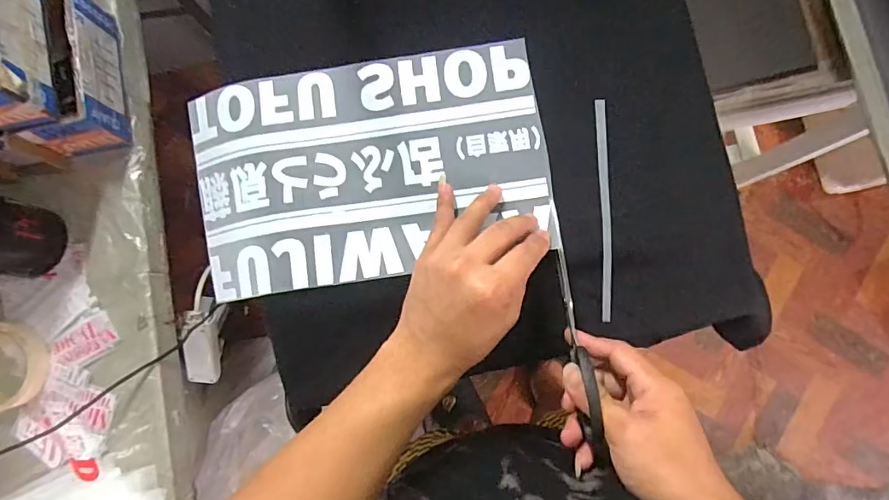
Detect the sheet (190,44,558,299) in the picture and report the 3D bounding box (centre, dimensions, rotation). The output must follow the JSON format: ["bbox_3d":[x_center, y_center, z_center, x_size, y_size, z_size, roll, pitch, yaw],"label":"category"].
[{"bbox_3d":[-0.068,-0.069,0.418,0.297,0.028,0.184,-8,83,2],"label":"sheet"}]

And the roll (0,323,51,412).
[{"bbox_3d":[-0.470,0.125,0.513,0.085,0.018,0.092,0,83,3],"label":"roll"}]

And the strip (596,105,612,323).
[{"bbox_3d":[0.130,-0.033,0.401,0.008,0.015,0.179,-1,83,3],"label":"strip"}]

